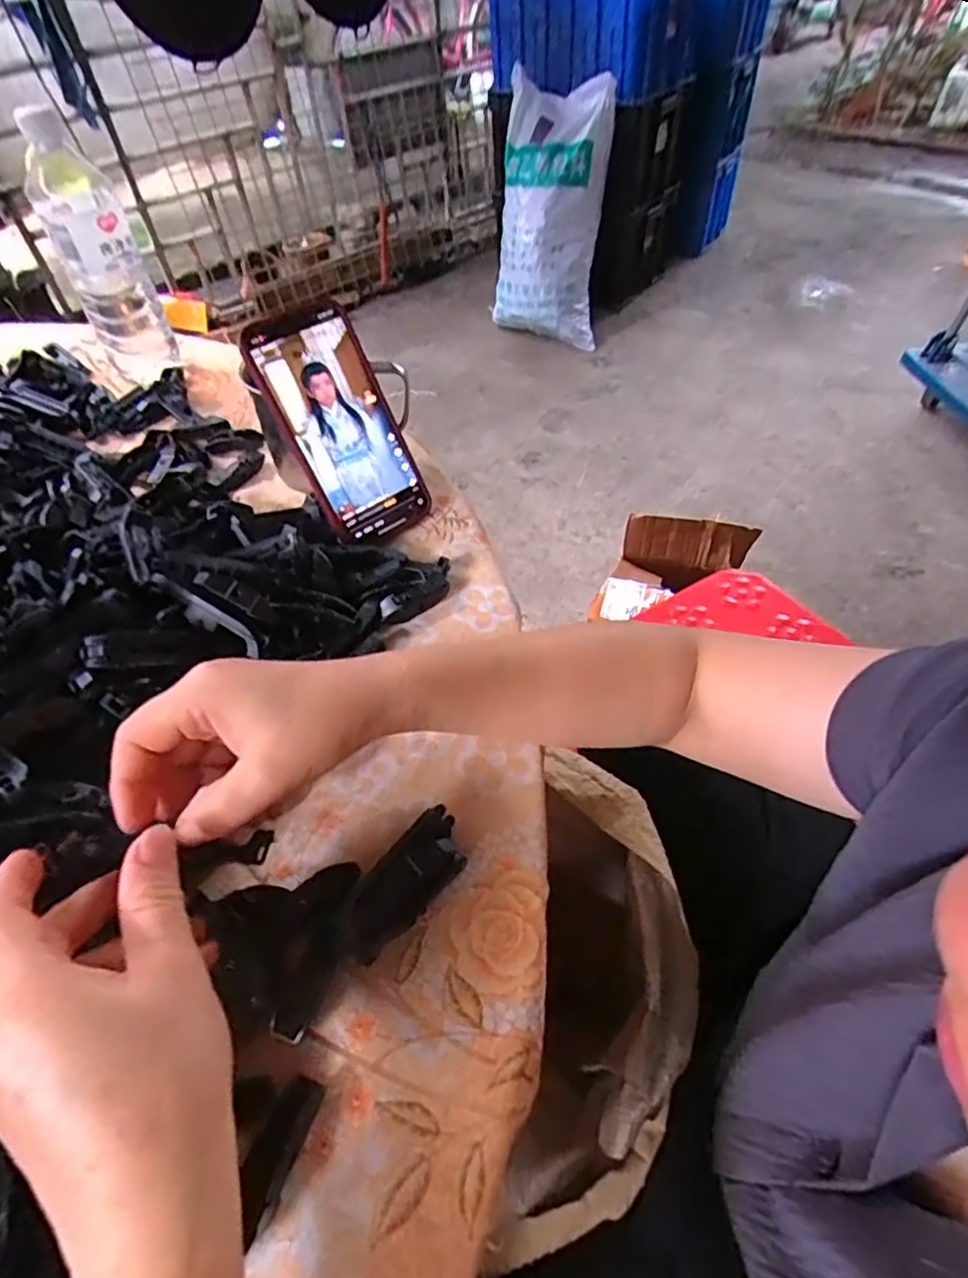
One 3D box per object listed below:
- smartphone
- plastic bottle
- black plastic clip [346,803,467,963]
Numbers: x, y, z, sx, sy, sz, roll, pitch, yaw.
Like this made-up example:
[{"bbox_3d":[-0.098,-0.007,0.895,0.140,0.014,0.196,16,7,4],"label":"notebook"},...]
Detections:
[{"bbox_3d":[-0.100,-0.152,0.447,0.080,0.162,0.010,-34,25,-20],"label":"smartphone"},{"bbox_3d":[-0.343,-0.339,0.561,0.066,0.207,0.078,-25,56,-16],"label":"plastic bottle"},{"bbox_3d":[-0.034,0.114,0.291,0.028,0.036,0.075,26,58,20],"label":"black plastic clip"}]

